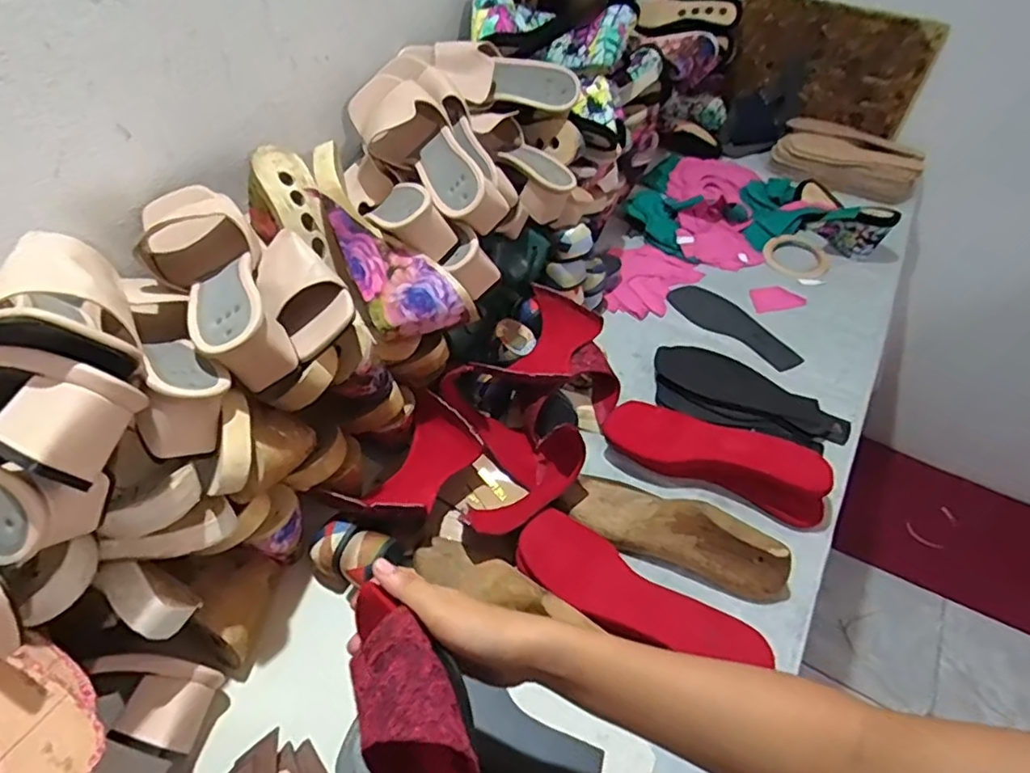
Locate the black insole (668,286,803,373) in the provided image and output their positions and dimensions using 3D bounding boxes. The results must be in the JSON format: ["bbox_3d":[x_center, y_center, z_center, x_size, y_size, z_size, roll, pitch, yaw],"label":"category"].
[{"bbox_3d":[0.319,-0.091,0.882,0.089,0.007,0.206,-28,53,-26],"label":"black insole"}]

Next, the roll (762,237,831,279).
[{"bbox_3d":[0.463,-0.215,1.000,0.105,0.019,0.113,1,46,-1],"label":"roll"}]

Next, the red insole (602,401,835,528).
[{"bbox_3d":[0.216,0.075,0.665,0.241,0.049,0.087,27,51,22],"label":"red insole"}]

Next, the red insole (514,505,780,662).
[{"bbox_3d":[0.110,0.187,0.561,0.226,0.026,0.089,24,50,19],"label":"red insole"}]

